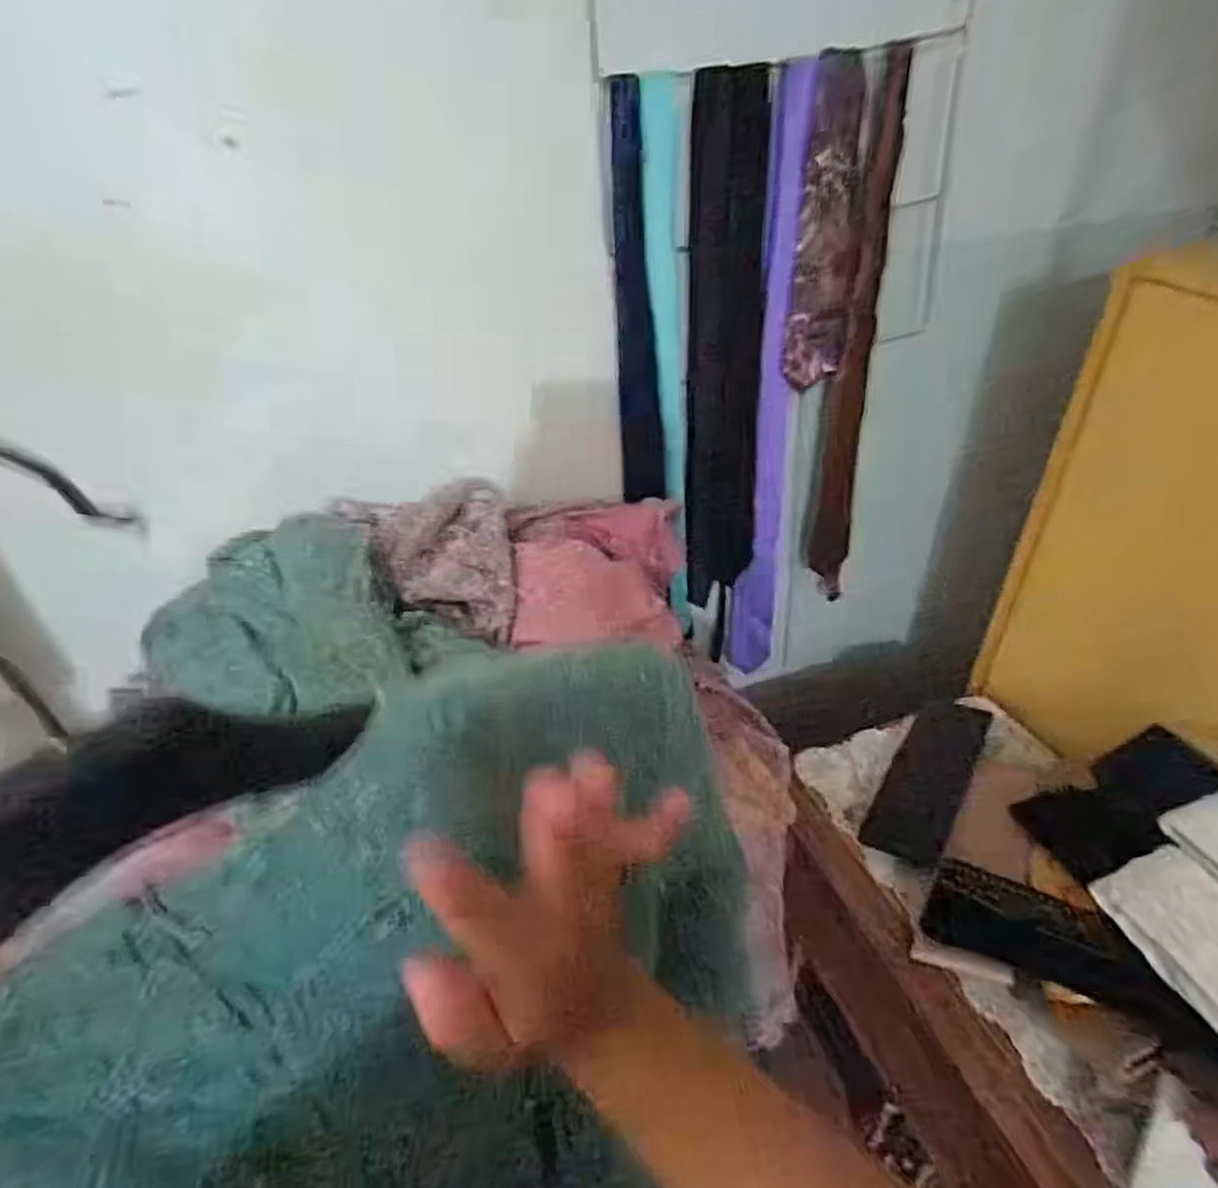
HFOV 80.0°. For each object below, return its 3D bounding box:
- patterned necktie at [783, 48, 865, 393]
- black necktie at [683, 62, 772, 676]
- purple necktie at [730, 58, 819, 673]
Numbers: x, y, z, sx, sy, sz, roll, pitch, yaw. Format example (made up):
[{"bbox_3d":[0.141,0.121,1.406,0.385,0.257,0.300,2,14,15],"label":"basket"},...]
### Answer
[{"bbox_3d":[0.241,-0.403,0.819,0.080,0.329,0.014,-11,33,-3],"label":"patterned necktie"},{"bbox_3d":[0.147,-0.229,0.942,0.103,0.731,0.022,-8,35,-2],"label":"black necktie"},{"bbox_3d":[0.220,-0.211,0.982,0.067,0.810,0.017,-6,37,-4],"label":"purple necktie"}]

